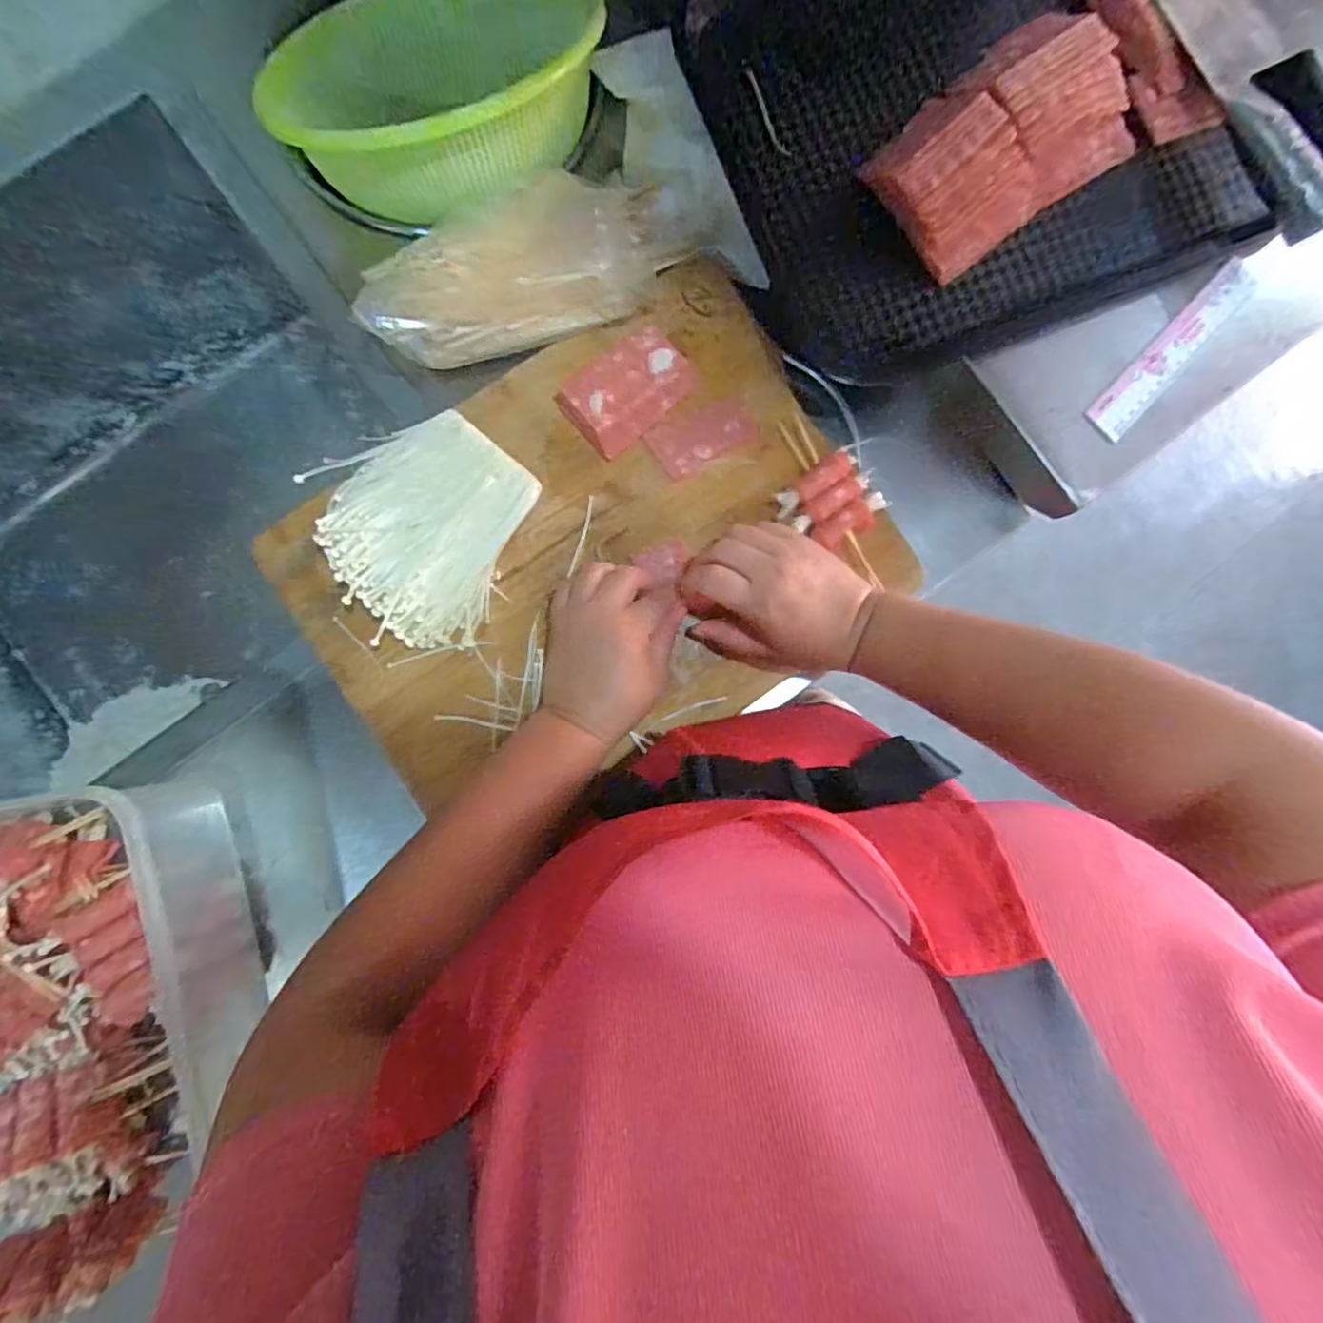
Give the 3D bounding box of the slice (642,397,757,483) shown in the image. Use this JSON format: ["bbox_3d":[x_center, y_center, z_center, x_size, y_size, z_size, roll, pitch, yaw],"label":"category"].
[{"bbox_3d":[0.031,-0.165,0.450,0.079,0.008,0.038,-31,96,-13],"label":"slice"}]

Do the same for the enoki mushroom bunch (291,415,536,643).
[{"bbox_3d":[-0.166,-0.090,0.420,0.131,0.050,0.140,0,88,-2],"label":"enoki mushroom bunch"}]

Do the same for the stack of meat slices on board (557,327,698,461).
[{"bbox_3d":[-0.024,-0.191,0.437,0.086,0.028,0.059,-41,90,-3],"label":"stack of meat slices on board"}]

